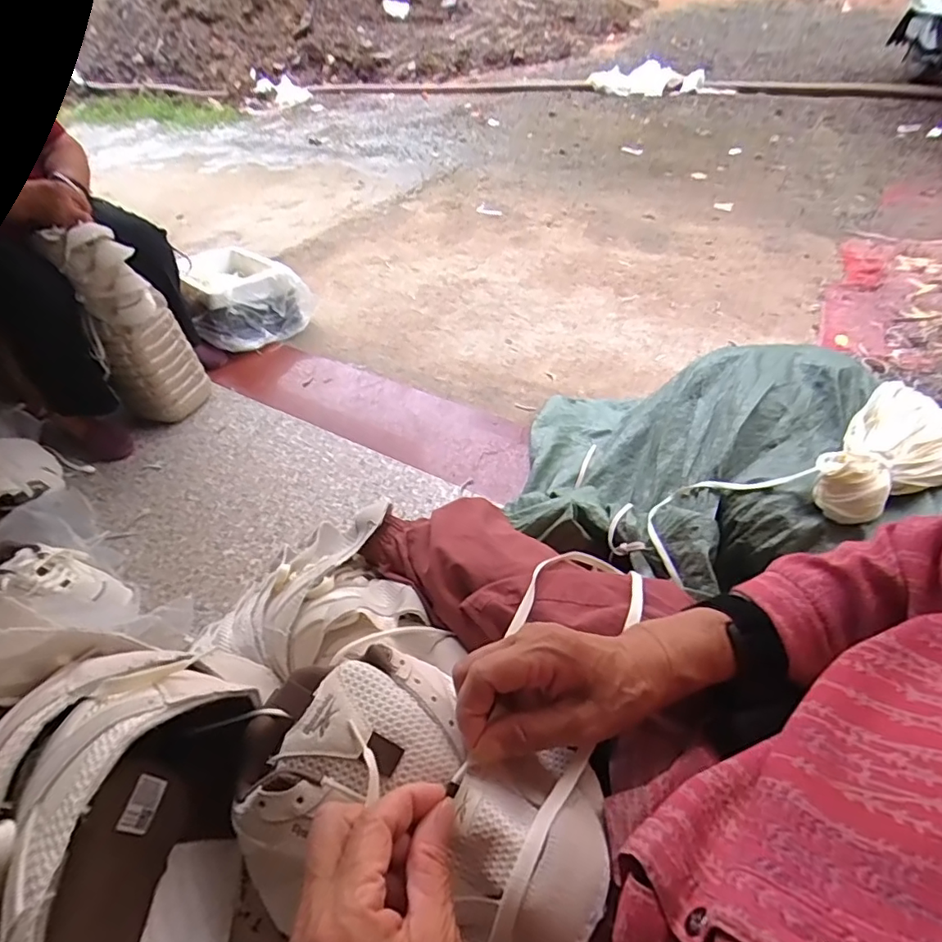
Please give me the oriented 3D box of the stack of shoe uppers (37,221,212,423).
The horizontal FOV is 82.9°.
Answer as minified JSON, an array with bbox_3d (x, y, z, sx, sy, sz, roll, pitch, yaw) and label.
[{"bbox_3d":[-0.774,-0.313,1.241,0.150,0.459,0.151,1,48,10],"label":"stack of shoe uppers"}]

